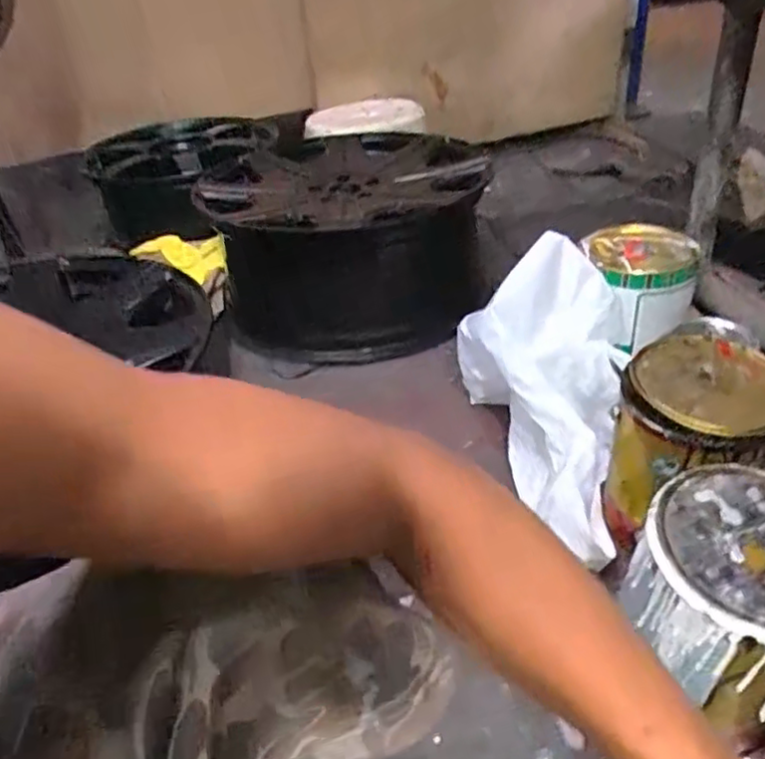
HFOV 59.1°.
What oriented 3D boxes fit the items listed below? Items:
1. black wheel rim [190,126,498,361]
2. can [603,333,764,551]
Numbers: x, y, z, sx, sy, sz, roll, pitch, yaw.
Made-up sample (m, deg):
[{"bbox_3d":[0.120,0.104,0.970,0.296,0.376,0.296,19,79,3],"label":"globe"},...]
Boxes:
[{"bbox_3d":[-0.066,-0.284,1.290,0.511,0.230,0.550,-4,33,4],"label":"black wheel rim"},{"bbox_3d":[0.333,0.076,0.733,0.154,0.191,0.145,-4,36,3],"label":"can"}]

